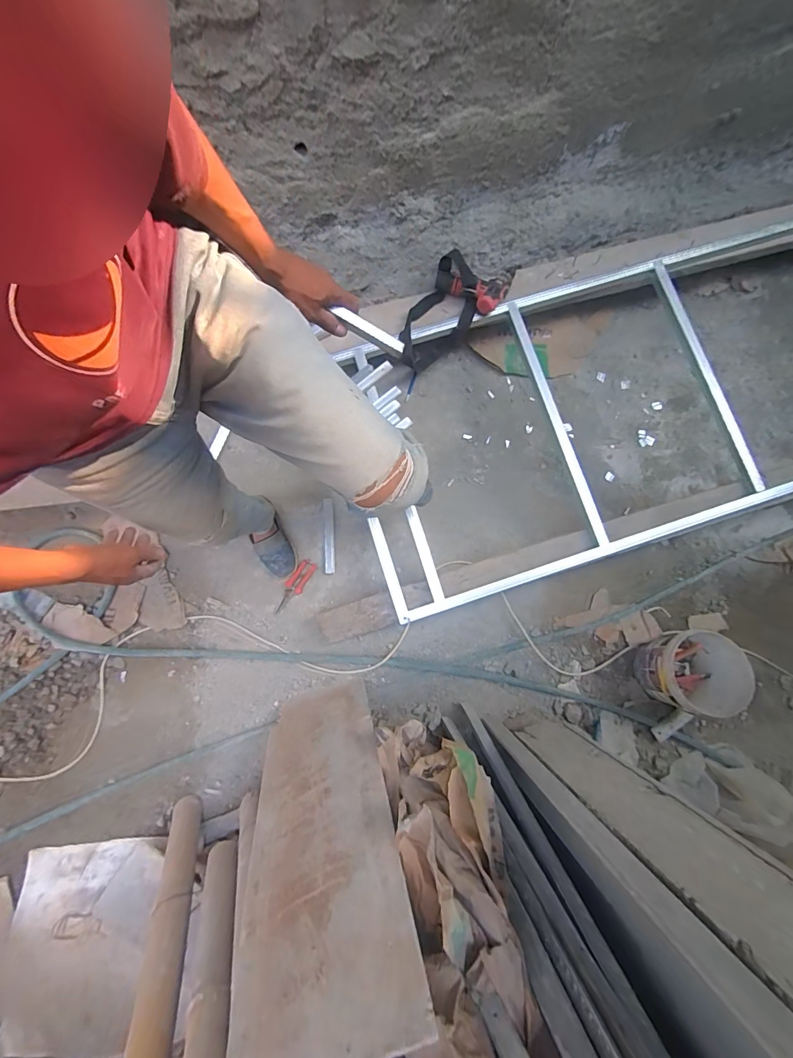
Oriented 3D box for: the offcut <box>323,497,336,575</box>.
[{"bbox_3d":[-0.194,0.019,1.194,0.030,0.016,0.212,-2,82,-4],"label":"offcut"}]

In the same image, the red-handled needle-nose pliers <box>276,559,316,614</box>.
[{"bbox_3d":[-0.287,0.162,1.167,0.050,0.012,0.161,32,81,1],"label":"red-handled needle-nose pliers"}]

